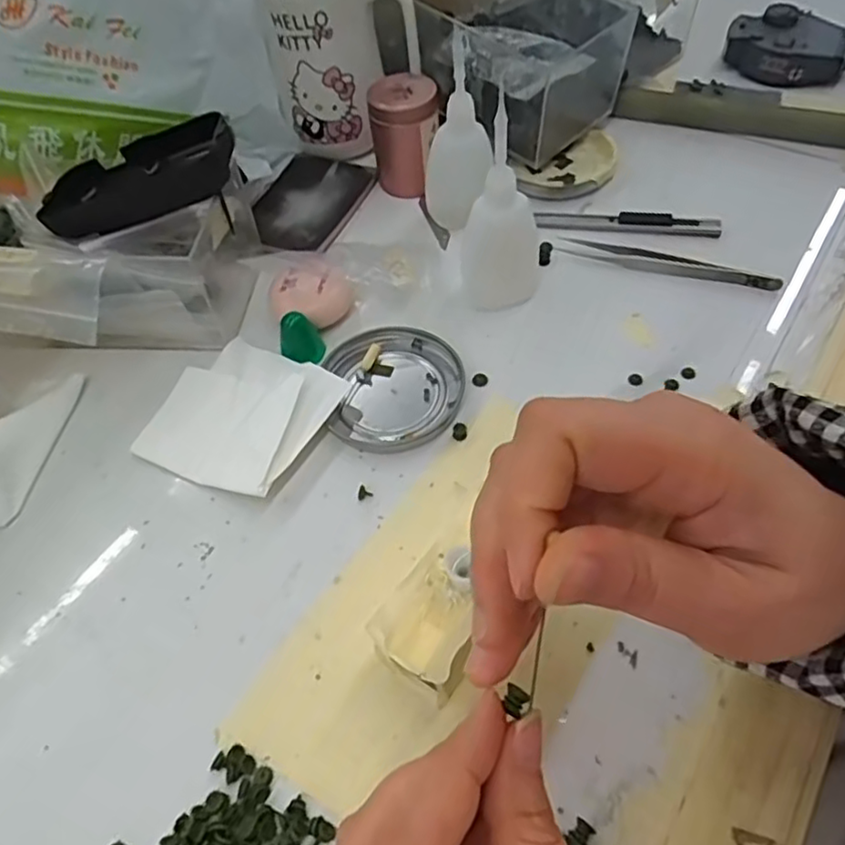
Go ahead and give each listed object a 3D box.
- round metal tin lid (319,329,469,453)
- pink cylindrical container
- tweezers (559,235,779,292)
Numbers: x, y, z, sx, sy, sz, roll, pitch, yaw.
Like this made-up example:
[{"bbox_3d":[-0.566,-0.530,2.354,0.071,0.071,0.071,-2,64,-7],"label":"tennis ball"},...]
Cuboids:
[{"bbox_3d":[-0.014,-0.020,0.351,0.072,0.008,0.075,-2,55,3],"label":"round metal tin lid"},{"bbox_3d":[-0.011,-0.192,0.436,0.044,0.063,0.037,-4,55,2],"label":"pink cylindrical container"},{"bbox_3d":[0.143,-0.095,0.388,0.127,0.009,0.014,21,59,17],"label":"tweezers"}]

